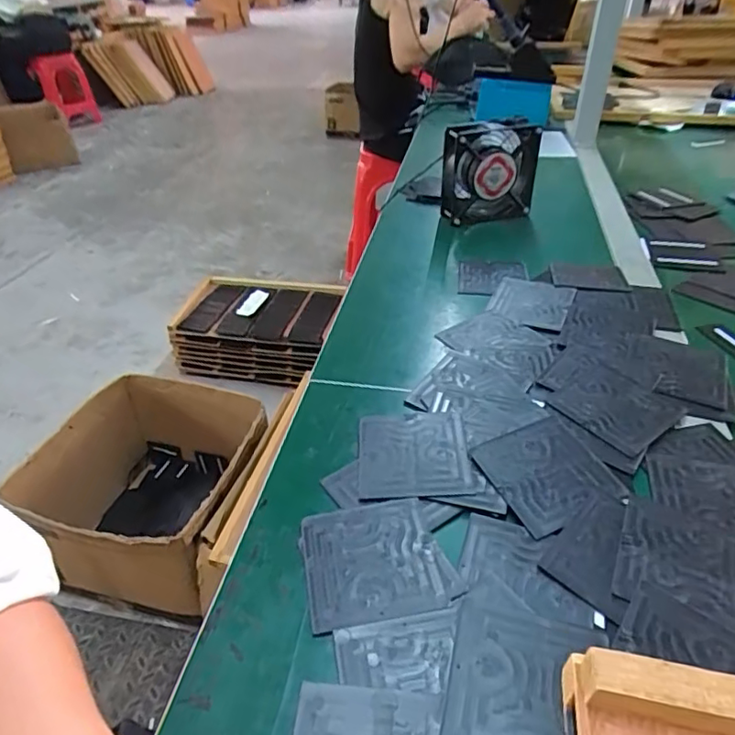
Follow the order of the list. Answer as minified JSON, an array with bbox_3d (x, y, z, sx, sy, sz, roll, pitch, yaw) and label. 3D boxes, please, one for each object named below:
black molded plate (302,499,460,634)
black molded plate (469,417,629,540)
[{"bbox_3d":[0.004,0.118,0.348,0.086,0.005,0.079,-8,38,-10],"label":"black molded plate"},{"bbox_3d":[0.127,0.072,0.393,0.081,0.009,0.079,-15,40,-20],"label":"black molded plate"}]

